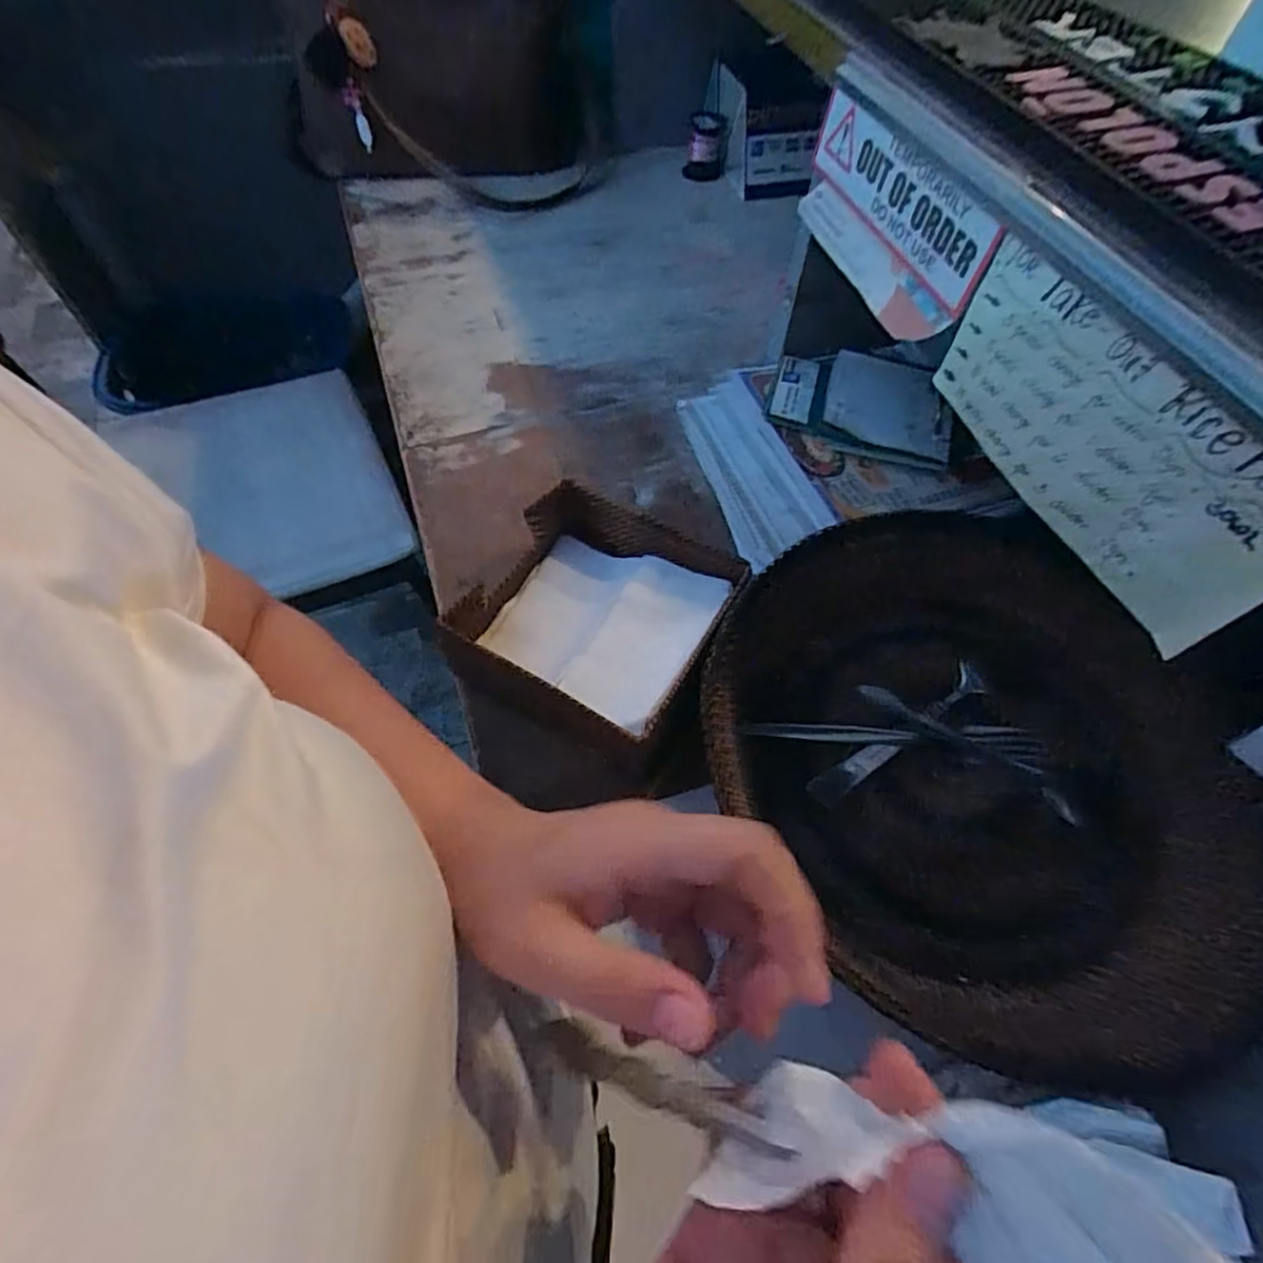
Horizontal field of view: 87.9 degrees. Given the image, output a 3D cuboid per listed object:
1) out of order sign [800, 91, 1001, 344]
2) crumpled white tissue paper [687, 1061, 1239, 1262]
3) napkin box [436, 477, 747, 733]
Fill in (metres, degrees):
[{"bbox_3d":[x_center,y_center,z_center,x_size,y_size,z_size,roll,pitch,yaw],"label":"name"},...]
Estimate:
[{"bbox_3d":[0.161,-0.262,0.422,0.020,0.079,0.175,-18,61,-12],"label":"out of order sign"},{"bbox_3d":[0.067,0.126,0.148,0.108,0.021,0.035,-5,54,32],"label":"crumpled white tissue paper"},{"bbox_3d":[-0.020,-0.017,0.449,0.156,0.058,0.157,27,62,14],"label":"napkin box"}]

